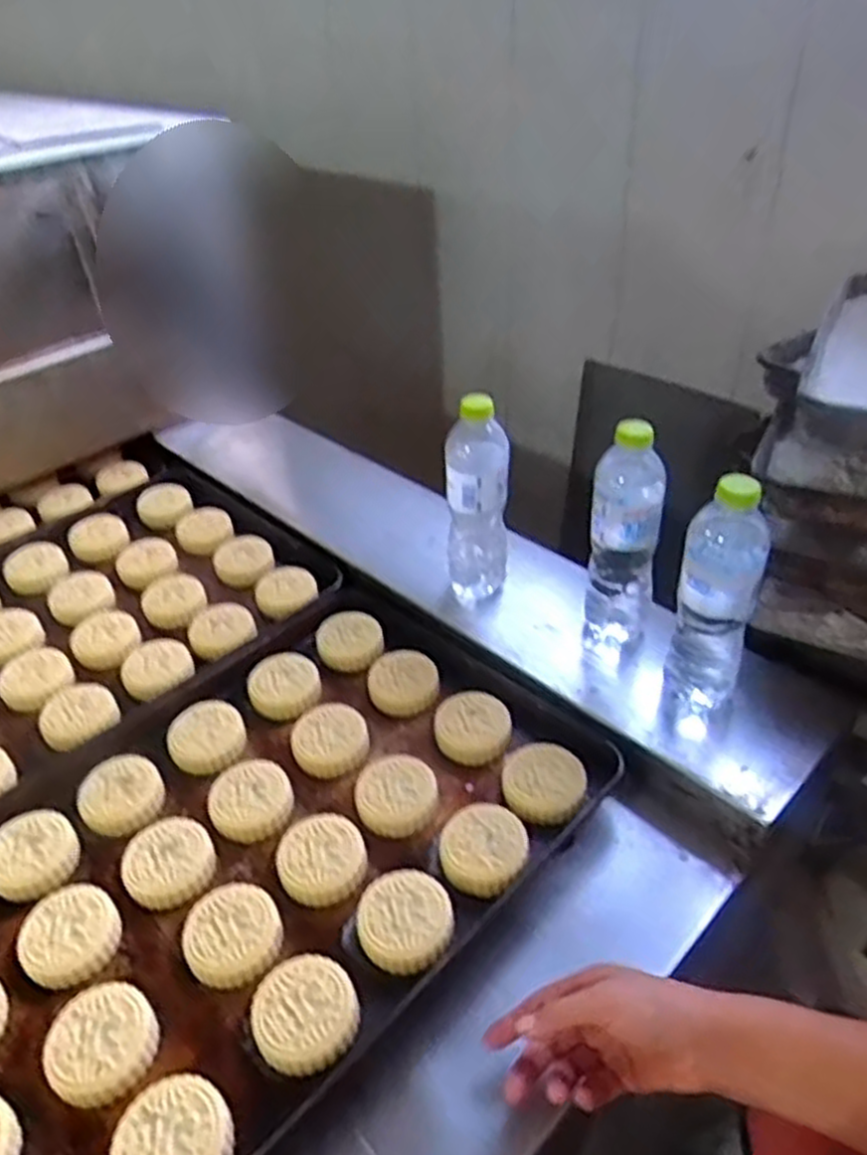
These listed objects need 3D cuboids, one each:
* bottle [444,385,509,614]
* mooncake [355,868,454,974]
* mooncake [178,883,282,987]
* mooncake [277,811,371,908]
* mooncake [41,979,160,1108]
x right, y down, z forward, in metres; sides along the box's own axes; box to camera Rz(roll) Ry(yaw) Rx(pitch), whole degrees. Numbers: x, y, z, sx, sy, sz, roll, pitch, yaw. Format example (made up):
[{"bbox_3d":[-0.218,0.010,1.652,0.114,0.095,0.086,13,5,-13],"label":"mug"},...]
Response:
[{"bbox_3d":[0.046,-0.080,0.825,0.068,0.235,0.069,-3,35,2],"label":"bottle"},{"bbox_3d":[-0.022,0.264,0.603,0.070,0.025,0.074,-3,35,2],"label":"mooncake"},{"bbox_3d":[-0.155,0.277,0.605,0.070,0.025,0.074,-3,35,2],"label":"mooncake"},{"bbox_3d":[-0.093,0.233,0.653,0.073,0.022,0.072,-3,35,2],"label":"mooncake"},{"bbox_3d":[-0.231,0.327,0.548,0.075,0.024,0.070,-3,35,2],"label":"mooncake"}]

